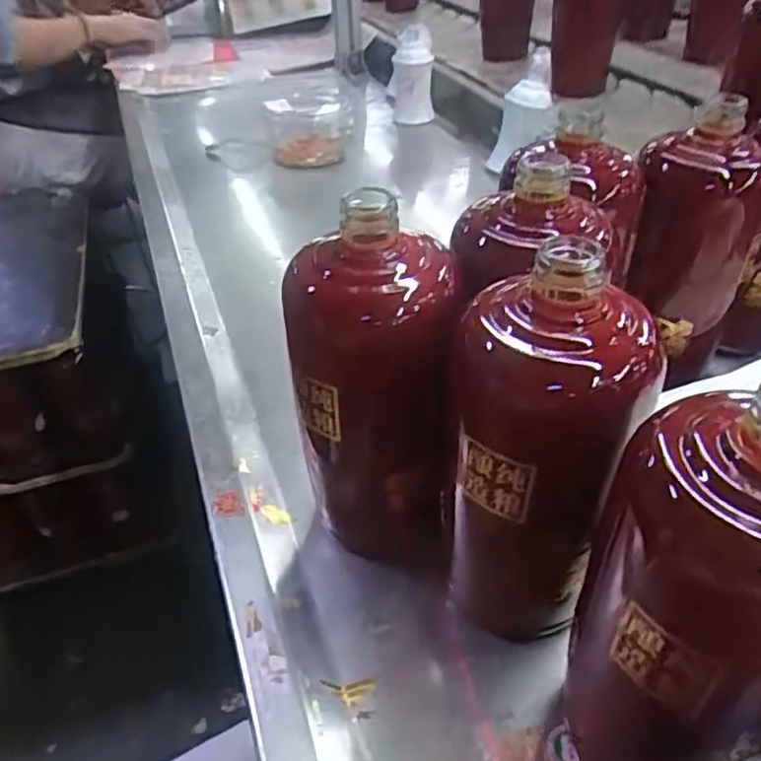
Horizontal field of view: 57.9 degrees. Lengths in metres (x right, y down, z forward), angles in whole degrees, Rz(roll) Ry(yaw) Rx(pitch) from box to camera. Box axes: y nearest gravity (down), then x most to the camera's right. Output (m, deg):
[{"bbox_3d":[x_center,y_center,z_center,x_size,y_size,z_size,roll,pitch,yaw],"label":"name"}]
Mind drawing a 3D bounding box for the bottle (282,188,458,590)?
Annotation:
[{"bbox_3d":[-0.004,0.006,0.344,0.073,0.191,0.093,-6,37,-5],"label":"bottle"}]

